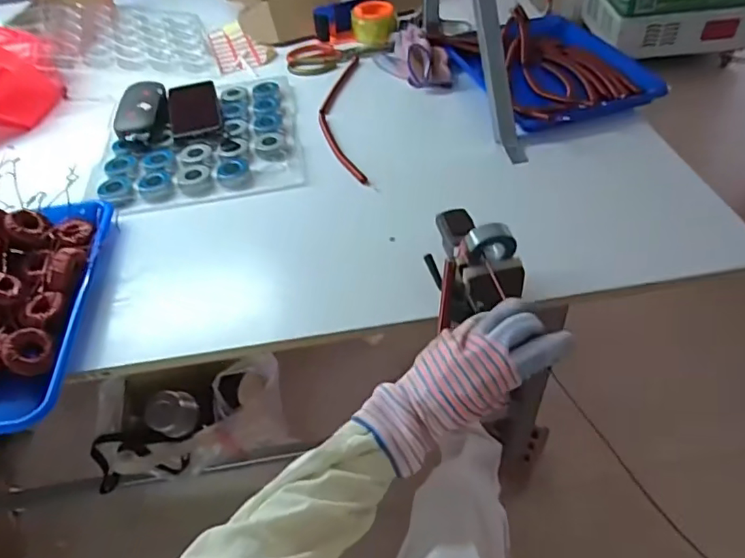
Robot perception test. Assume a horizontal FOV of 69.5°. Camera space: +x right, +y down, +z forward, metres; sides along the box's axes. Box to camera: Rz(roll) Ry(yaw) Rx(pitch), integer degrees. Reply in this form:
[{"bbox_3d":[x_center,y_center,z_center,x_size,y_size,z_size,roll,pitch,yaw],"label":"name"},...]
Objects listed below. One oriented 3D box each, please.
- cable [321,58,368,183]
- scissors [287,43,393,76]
[{"bbox_3d":[-0.049,-0.262,0.850,0.066,0.012,0.364,-5,46,1],"label":"cable"},{"bbox_3d":[-0.061,-0.420,0.998,0.193,0.015,0.139,-7,46,-1],"label":"scissors"}]

